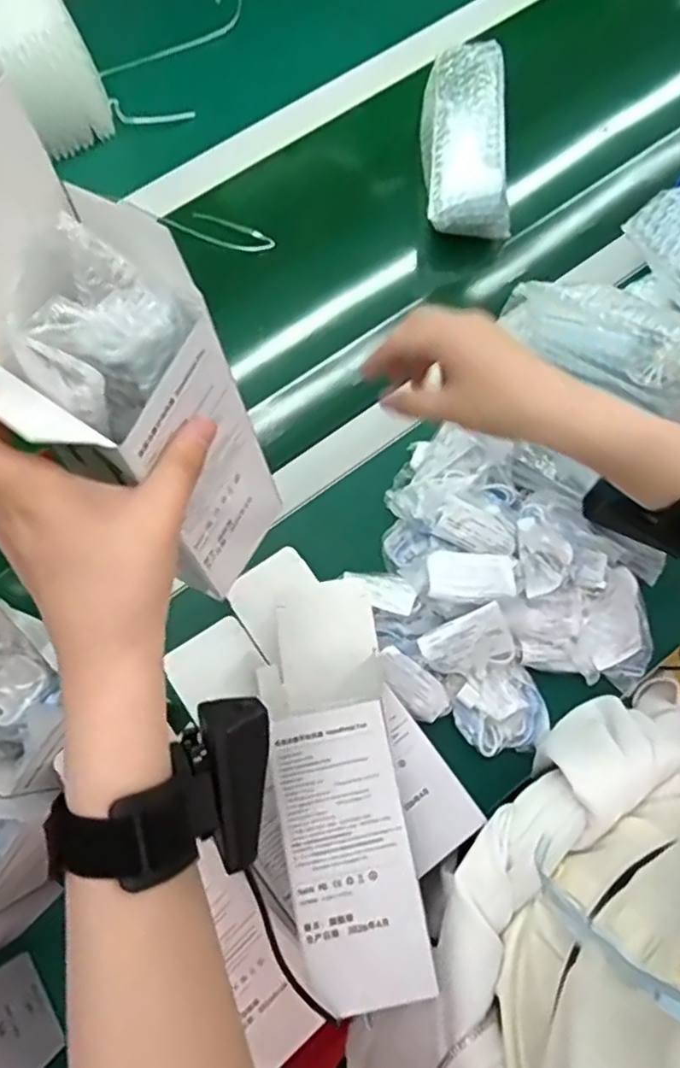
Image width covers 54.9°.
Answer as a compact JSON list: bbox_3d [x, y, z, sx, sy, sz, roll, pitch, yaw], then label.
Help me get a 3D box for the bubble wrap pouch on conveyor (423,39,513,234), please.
[{"bbox_3d":[0.127,-0.398,0.664,0.083,0.049,0.197,1,74,-1],"label":"bubble wrap pouch on conveyor"}]

